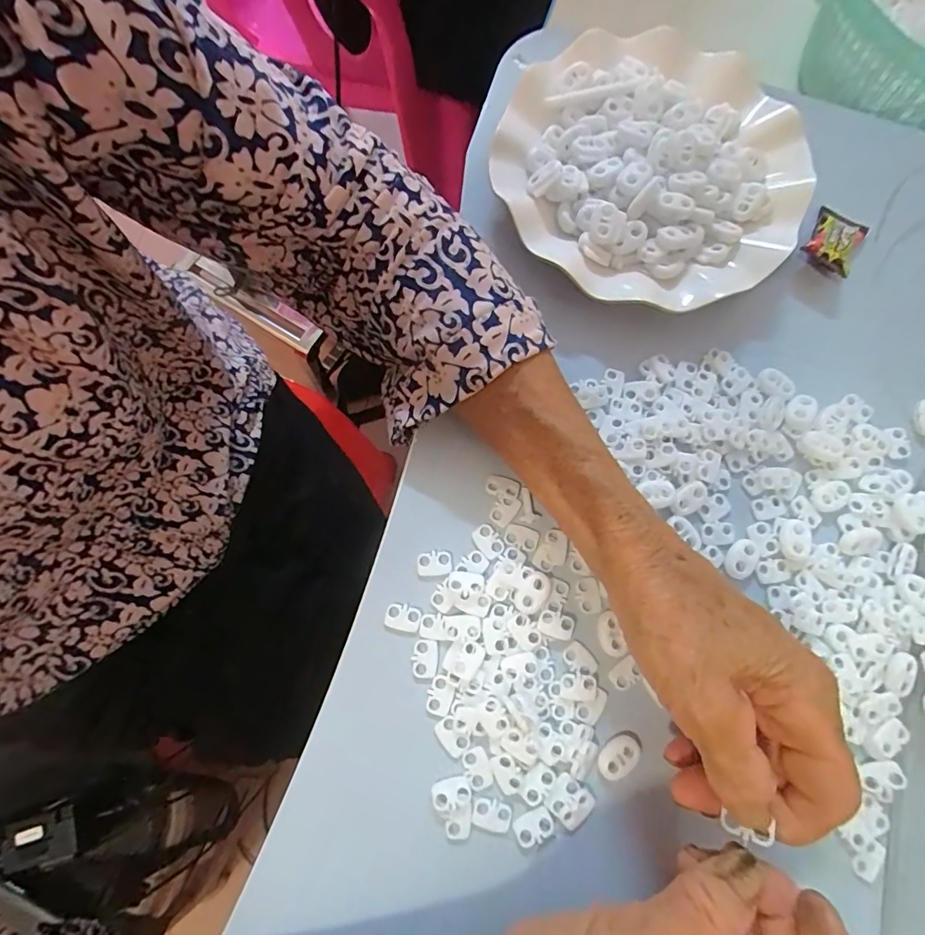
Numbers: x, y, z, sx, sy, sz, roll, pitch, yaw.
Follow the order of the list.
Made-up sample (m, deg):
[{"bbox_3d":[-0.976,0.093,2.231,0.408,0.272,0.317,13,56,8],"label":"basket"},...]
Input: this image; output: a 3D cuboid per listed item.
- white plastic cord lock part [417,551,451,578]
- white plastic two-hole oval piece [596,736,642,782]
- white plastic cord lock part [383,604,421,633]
[{"bbox_3d":[-0.015,0.051,0.256,0.018,0.004,0.013,-1,74,-3],"label":"white plastic cord lock part"},{"bbox_3d":[0.076,0.142,0.239,0.022,0.004,0.016,-40,80,-13],"label":"white plastic two-hole oval piece"},{"bbox_3d":[-0.030,0.077,0.250,0.018,0.004,0.013,15,74,1],"label":"white plastic cord lock part"}]

